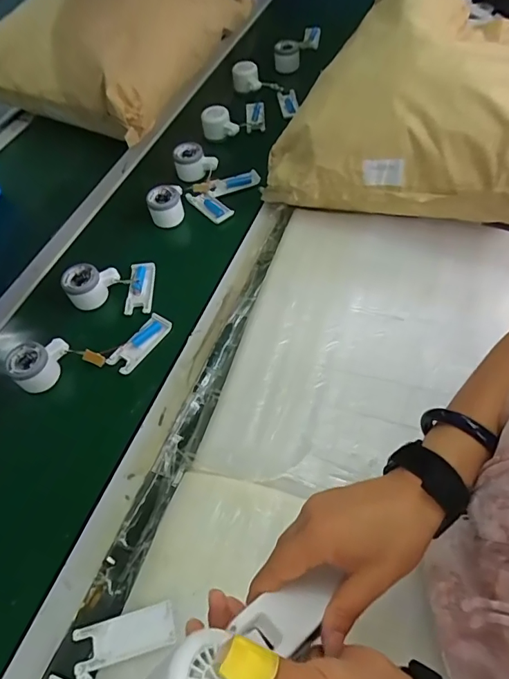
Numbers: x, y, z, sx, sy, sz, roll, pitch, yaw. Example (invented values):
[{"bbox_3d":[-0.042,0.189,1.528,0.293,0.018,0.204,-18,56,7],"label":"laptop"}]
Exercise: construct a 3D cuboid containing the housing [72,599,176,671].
[{"bbox_3d":[-0.132,0.303,0.460,0.101,0.011,0.039,-14,55,-4],"label":"housing"}]

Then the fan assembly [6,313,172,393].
[{"bbox_3d":[-0.232,0.016,0.647,0.223,0.038,0.079,-20,56,-8],"label":"fan assembly"}]

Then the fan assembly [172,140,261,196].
[{"bbox_3d":[-0.083,-0.315,0.847,0.162,0.049,0.082,21,60,19],"label":"fan assembly"}]

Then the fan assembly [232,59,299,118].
[{"bbox_3d":[0.022,-0.565,1.004,0.197,0.048,0.062,34,65,25],"label":"fan assembly"}]

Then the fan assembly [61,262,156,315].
[{"bbox_3d":[-0.231,-0.093,0.723,0.130,0.050,0.097,-3,55,4],"label":"fan assembly"}]

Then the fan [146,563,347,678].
[{"bbox_3d":[-0.003,0.192,0.270,0.141,0.042,0.059,-20,53,-41],"label":"fan"}]

